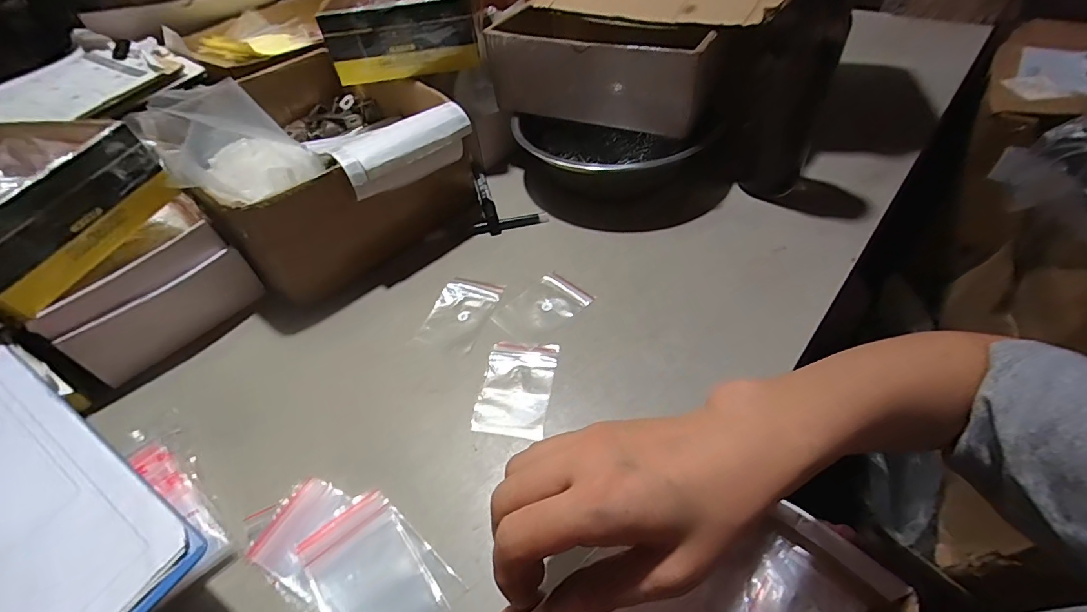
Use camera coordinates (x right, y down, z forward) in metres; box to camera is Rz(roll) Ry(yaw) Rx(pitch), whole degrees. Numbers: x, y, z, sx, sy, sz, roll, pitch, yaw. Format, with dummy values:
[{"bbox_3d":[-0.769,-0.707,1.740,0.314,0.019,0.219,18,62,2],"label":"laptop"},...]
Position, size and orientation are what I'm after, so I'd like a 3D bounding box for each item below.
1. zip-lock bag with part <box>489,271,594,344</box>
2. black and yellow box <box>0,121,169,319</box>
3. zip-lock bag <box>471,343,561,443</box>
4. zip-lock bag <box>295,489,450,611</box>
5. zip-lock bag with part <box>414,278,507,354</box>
[{"bbox_3d":[-0.002,0.001,0.444,0.083,0.005,0.057,-35,53,-23],"label":"zip-lock bag with part"},{"bbox_3d":[-0.497,-0.089,0.411,0.253,0.073,0.182,6,49,13],"label":"black and yellow box"},{"bbox_3d":[-0.023,0.067,0.387,0.060,0.005,0.089,4,48,11],"label":"zip-lock bag"},{"bbox_3d":[-0.110,0.173,0.293,0.061,0.004,0.104,-31,51,-24],"label":"zip-lock bag"},{"bbox_3d":[-0.080,0.006,0.450,0.057,0.009,0.087,12,50,17],"label":"zip-lock bag with part"}]

